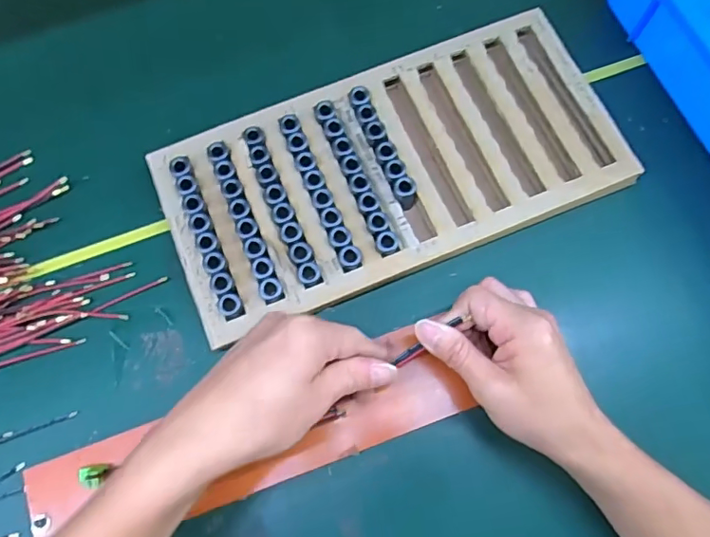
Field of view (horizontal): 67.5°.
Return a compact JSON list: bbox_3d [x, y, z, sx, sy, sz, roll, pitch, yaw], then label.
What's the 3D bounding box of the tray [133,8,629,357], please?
[{"bbox_3d":[0.028,-0.082,0.438,0.354,0.036,0.172,-21,73,-5],"label":"tray"}]

